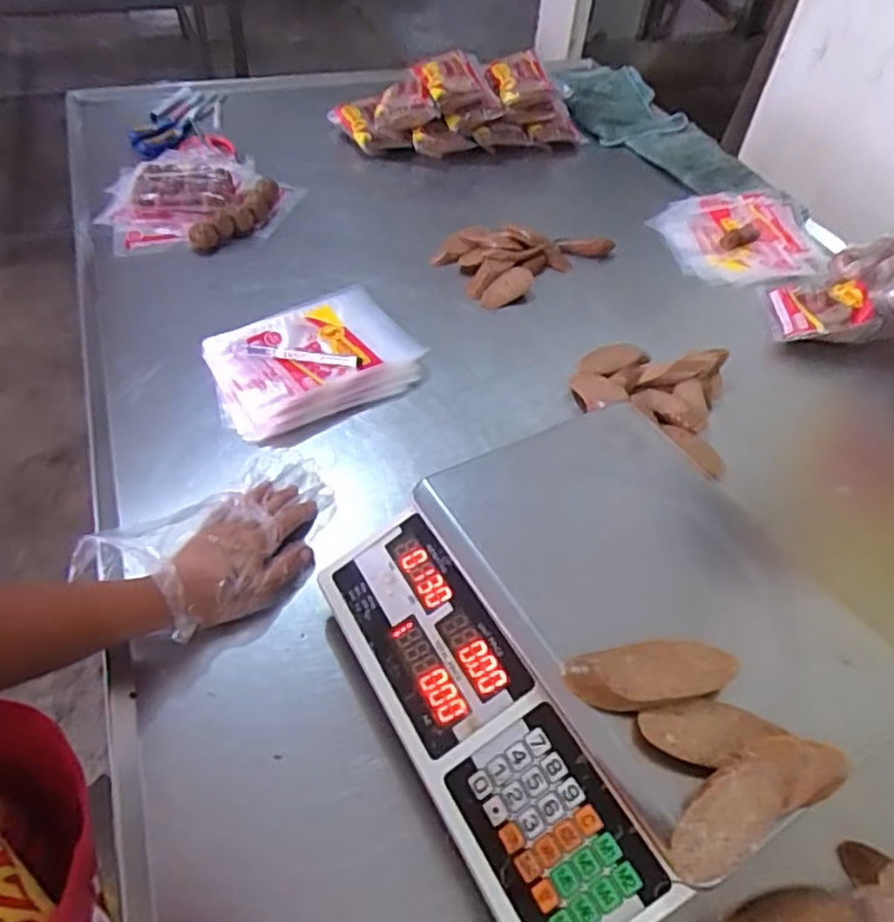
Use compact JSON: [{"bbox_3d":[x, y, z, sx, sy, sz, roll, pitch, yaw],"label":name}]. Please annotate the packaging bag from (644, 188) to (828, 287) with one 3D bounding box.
[{"bbox_3d":[0.457,-0.354,1.039,0.245,0.018,0.228,-5,50,-9],"label":"packaging bag"}]

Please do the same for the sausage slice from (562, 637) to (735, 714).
[{"bbox_3d":[0.132,0.144,0.434,0.108,0.035,0.042,0,49,-6],"label":"sausage slice"}]

